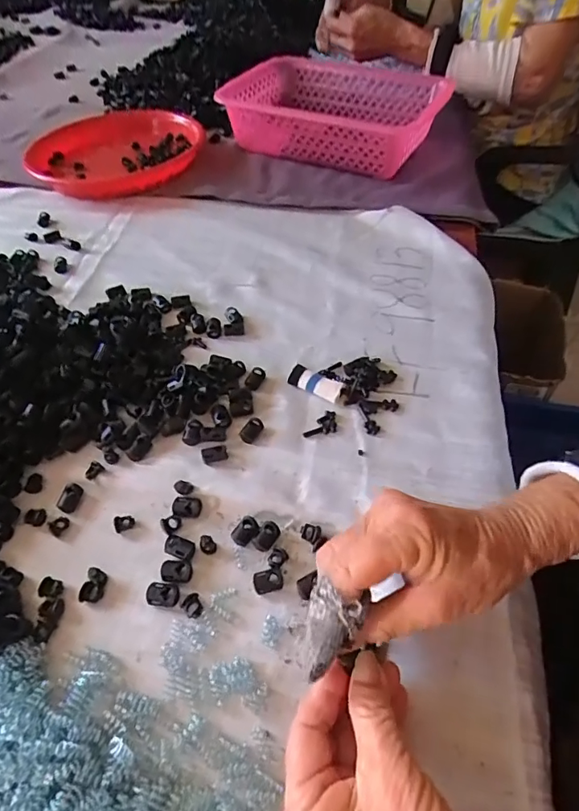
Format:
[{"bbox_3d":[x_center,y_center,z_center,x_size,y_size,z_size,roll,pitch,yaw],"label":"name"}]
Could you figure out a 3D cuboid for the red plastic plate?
[{"bbox_3d":[-0.250,-0.362,0.681,0.239,0.037,0.239,0,51,0],"label":"red plastic plate"}]

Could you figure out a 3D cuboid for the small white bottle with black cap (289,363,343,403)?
[{"bbox_3d":[0.022,-0.019,0.409,0.047,0.011,0.017,25,56,19],"label":"small white bottle with black cap"}]

